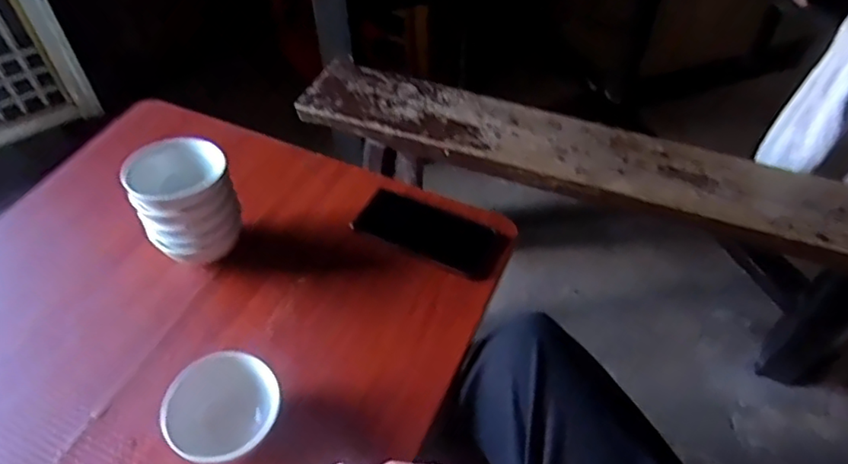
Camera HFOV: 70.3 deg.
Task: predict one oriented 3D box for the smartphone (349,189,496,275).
[{"bbox_3d":[0.000,-0.004,0.722,0.156,0.014,0.072,21,53,18],"label":"smartphone"}]

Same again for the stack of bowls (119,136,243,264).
[{"bbox_3d":[-0.252,-0.028,0.651,0.097,0.130,0.087,-24,53,-19],"label":"stack of bowls"}]

